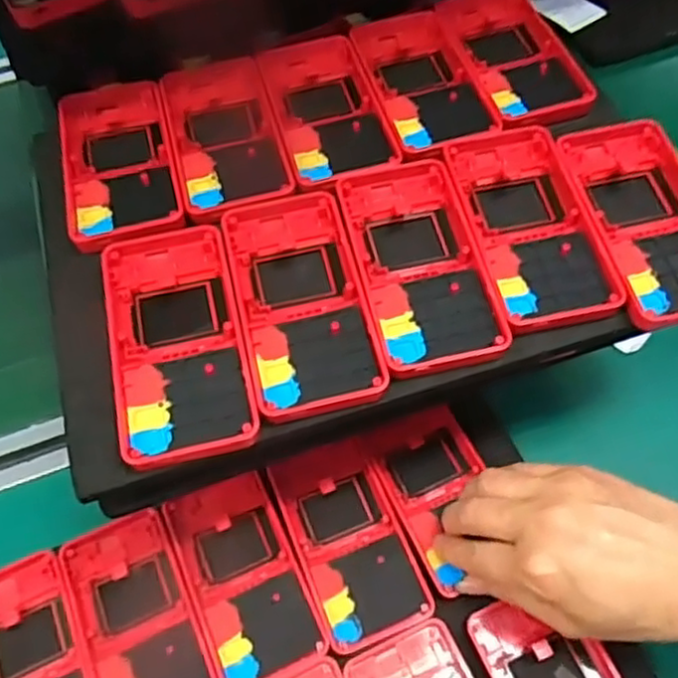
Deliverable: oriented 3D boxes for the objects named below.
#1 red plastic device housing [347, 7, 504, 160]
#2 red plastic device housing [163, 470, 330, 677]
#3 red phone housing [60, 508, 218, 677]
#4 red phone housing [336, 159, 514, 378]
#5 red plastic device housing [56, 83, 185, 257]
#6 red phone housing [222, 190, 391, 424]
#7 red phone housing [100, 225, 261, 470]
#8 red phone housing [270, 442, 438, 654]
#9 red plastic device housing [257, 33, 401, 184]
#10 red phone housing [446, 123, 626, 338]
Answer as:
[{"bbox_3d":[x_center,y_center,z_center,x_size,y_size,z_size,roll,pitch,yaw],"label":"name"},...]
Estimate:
[{"bbox_3d":[0.050,-0.160,0.432,0.060,0.016,0.133,-13,56,-7],"label":"red plastic device housing"},{"bbox_3d":[-0.056,0.135,0.400,0.061,0.010,0.119,-22,58,-11],"label":"red plastic device housing"},{"bbox_3d":[-0.113,0.158,0.387,0.062,0.011,0.124,-23,58,-11],"label":"red phone housing"},{"bbox_3d":[0.040,-0.042,0.356,0.061,0.012,0.126,-11,56,-6],"label":"red phone housing"},{"bbox_3d":[-0.128,-0.104,0.400,0.062,0.007,0.130,-14,56,-7],"label":"red plastic device housing"},{"bbox_3d":[-0.020,-0.022,0.349,0.061,0.018,0.128,-12,56,-6],"label":"red phone housing"},{"bbox_3d":[-0.080,-0.006,0.336,0.062,0.011,0.132,-12,56,-6],"label":"red phone housing"},{"bbox_3d":[0.005,0.116,0.409,0.063,0.010,0.118,-20,58,-9],"label":"red phone housing"},{"bbox_3d":[-0.010,-0.145,0.424,0.060,0.012,0.136,-13,56,-7],"label":"red plastic device housing"},{"bbox_3d":[0.100,-0.064,0.367,0.061,0.015,0.127,-10,56,-5],"label":"red phone housing"}]

